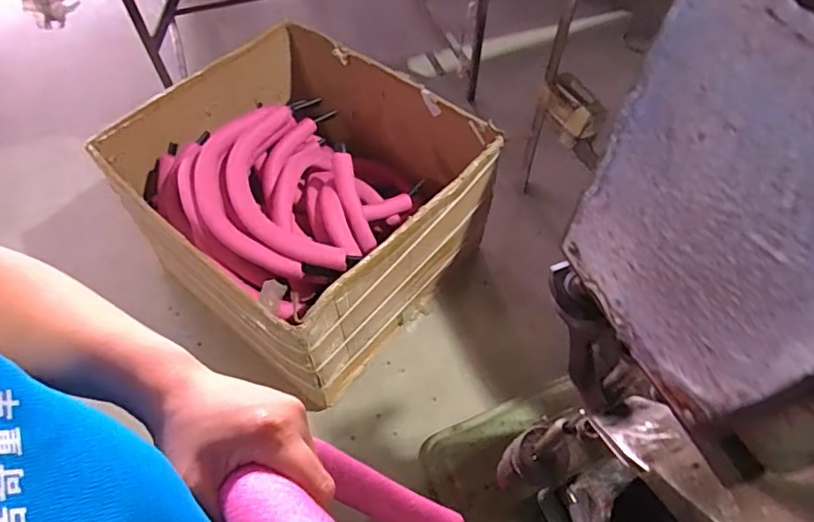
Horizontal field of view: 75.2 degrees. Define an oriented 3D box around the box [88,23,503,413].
[{"bbox_3d":[-0.296,-0.182,1.431,0.834,0.496,0.697,37,65,21],"label":"box"}]

